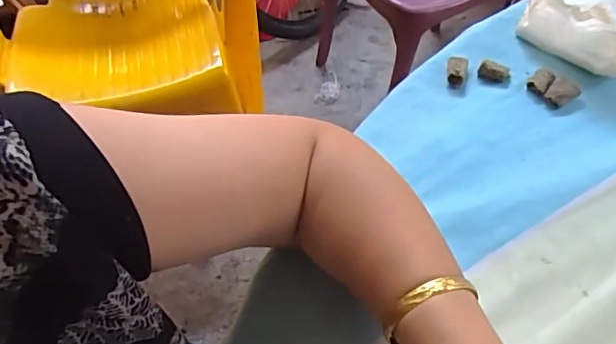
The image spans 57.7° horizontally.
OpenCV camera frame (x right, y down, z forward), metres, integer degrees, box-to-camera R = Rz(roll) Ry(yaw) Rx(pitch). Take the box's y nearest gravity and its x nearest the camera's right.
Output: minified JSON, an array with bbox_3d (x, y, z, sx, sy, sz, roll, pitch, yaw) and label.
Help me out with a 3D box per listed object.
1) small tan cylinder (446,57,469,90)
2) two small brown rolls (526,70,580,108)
[{"bbox_3d":[0.124,-0.083,0.467,0.016,0.011,0.027,8,57,9],"label":"small tan cylinder"},{"bbox_3d":[0.198,-0.069,0.453,0.024,0.009,0.037,-39,62,-21],"label":"two small brown rolls"}]

